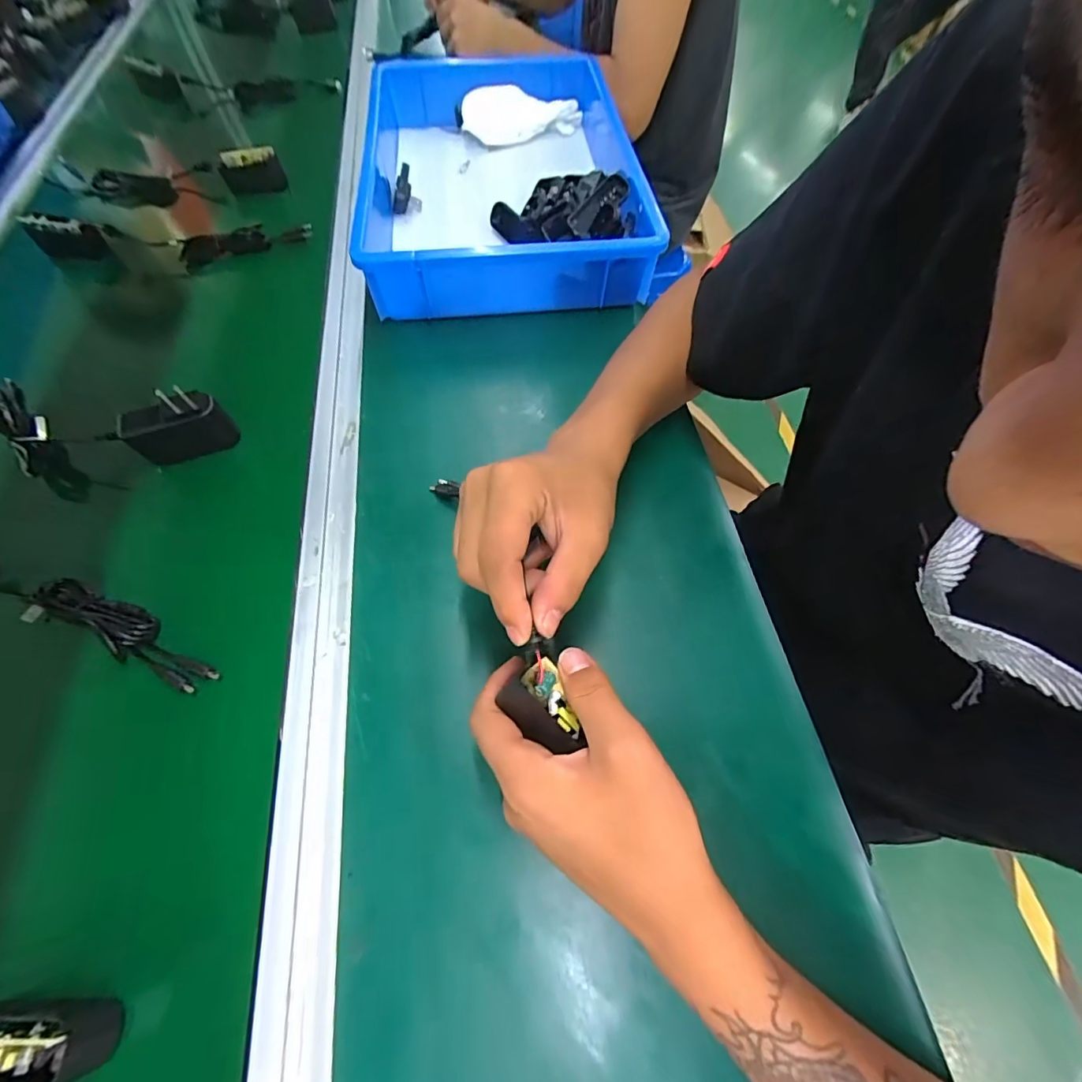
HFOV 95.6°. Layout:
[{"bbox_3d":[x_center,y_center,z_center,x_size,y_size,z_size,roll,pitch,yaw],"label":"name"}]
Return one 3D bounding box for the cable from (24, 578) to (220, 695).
[{"bbox_3d":[-0.296,0.061,0.346,0.142,0.021,0.032,25,63,12],"label":"cable"}]

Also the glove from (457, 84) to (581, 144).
[{"bbox_3d":[-0.025,-0.575,0.668,0.162,0.060,0.046,-20,63,-12],"label":"glove"}]

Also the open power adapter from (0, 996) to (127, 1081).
[{"bbox_3d":[-0.248,0.240,0.233,0.078,0.029,0.030,0,61,-1],"label":"open power adapter"}]

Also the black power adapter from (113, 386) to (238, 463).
[{"bbox_3d":[-0.301,-0.094,0.409,0.073,0.052,0.026,-20,63,-11],"label":"black power adapter"}]

